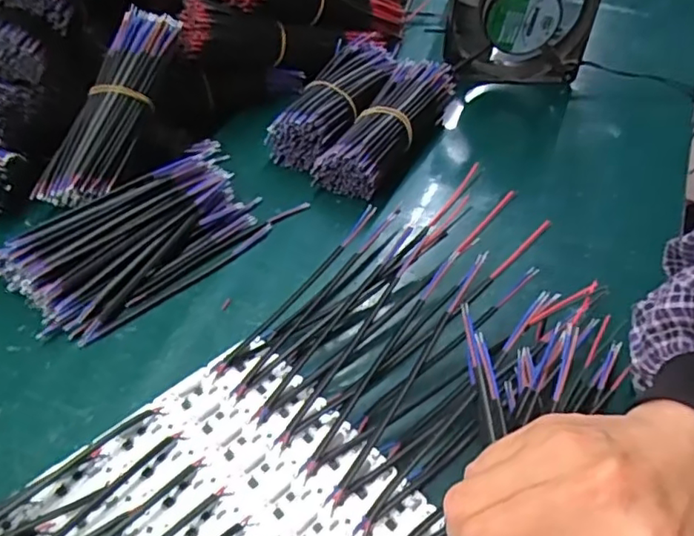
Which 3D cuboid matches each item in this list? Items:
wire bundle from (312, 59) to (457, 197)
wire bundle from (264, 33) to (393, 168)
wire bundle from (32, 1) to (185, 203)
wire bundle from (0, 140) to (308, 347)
[{"bbox_3d":[0.032,-0.114,0.471,0.052,0.045,0.149,24,51,19],"label":"wire bundle"},{"bbox_3d":[-0.007,-0.143,0.498,0.061,0.044,0.157,16,49,13],"label":"wire bundle"},{"bbox_3d":[-0.164,-0.112,0.417,0.043,0.029,0.154,19,80,16],"label":"wire bundle"},{"bbox_3d":[-0.132,-0.023,0.391,0.173,0.033,0.090,-29,54,-26],"label":"wire bundle"}]

